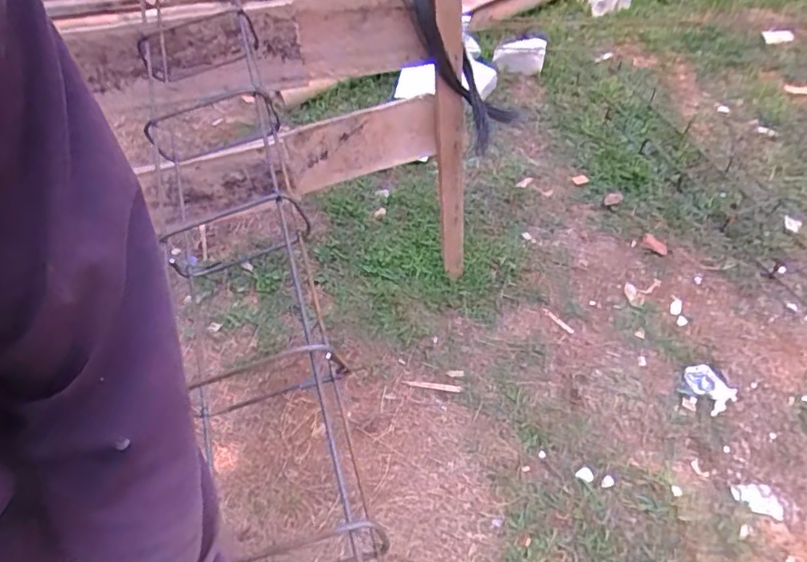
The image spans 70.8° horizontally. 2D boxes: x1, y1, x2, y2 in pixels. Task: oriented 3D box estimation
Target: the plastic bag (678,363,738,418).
[{"bbox_3d":[0.773,0.272,1.441,0.125,0.027,0.104,35,59,25],"label":"plastic bag"}]

